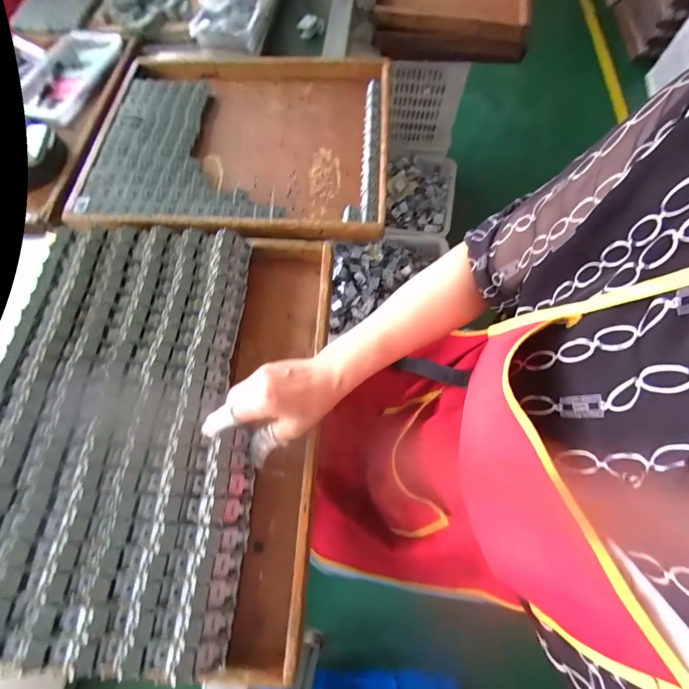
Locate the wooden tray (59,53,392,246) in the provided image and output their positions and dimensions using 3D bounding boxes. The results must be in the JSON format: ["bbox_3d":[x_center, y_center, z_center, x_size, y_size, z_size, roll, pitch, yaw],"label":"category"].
[{"bbox_3d":[-0.175,-0.355,0.587,0.489,0.061,0.411,3,69,4],"label":"wooden tray"}]

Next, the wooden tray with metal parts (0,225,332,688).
[{"bbox_3d":[-0.223,0.069,0.405,0.380,0.077,0.495,2,69,3],"label":"wooden tray with metal parts"}]

